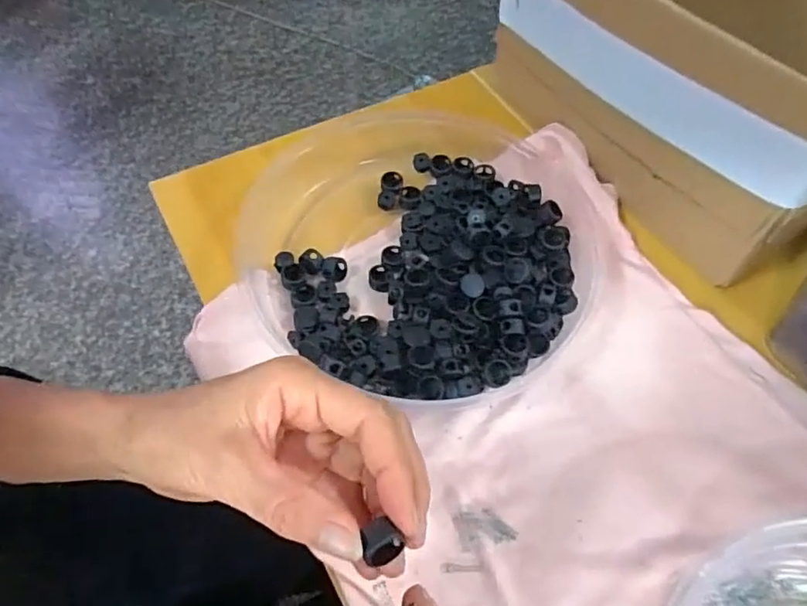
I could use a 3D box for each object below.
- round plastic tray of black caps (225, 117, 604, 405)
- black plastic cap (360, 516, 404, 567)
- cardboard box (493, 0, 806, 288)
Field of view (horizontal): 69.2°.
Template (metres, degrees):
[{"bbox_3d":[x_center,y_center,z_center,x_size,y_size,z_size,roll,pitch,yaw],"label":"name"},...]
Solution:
[{"bbox_3d":[0.013,-0.047,0.408,0.233,0.037,0.229,1,58,-2],"label":"round plastic tray of black caps"},{"bbox_3d":[-0.009,0.090,0.219,0.015,0.018,0.012,-21,61,-15],"label":"black plastic cap"},{"bbox_3d":[0.226,-0.190,0.434,0.202,0.142,0.282,-30,64,-19],"label":"cardboard box"}]

